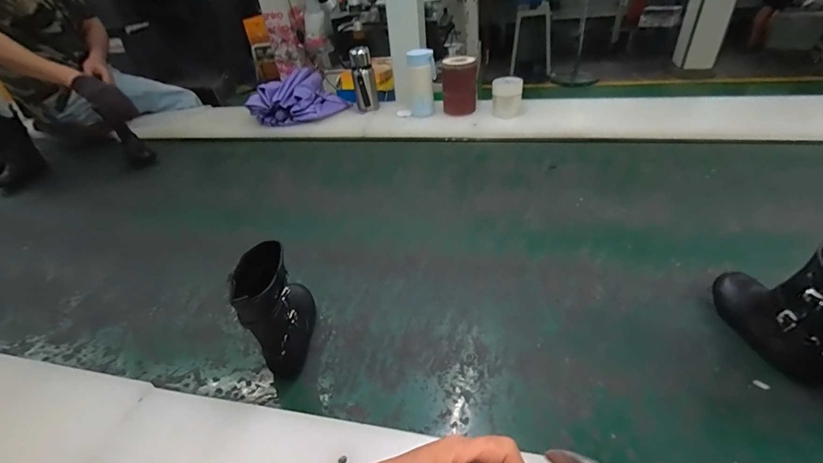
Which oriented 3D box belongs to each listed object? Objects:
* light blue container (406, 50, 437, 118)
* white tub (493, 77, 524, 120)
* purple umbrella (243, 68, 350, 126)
[{"bbox_3d":[0.030,-0.430,1.109,0.081,0.181,0.064,-4,36,4],"label":"light blue container"},{"bbox_3d":[0.286,-0.406,1.125,0.086,0.083,0.095,6,38,16],"label":"white tub"},{"bbox_3d":[-0.368,-0.422,1.233,0.212,0.133,0.257,20,45,29],"label":"purple umbrella"}]

